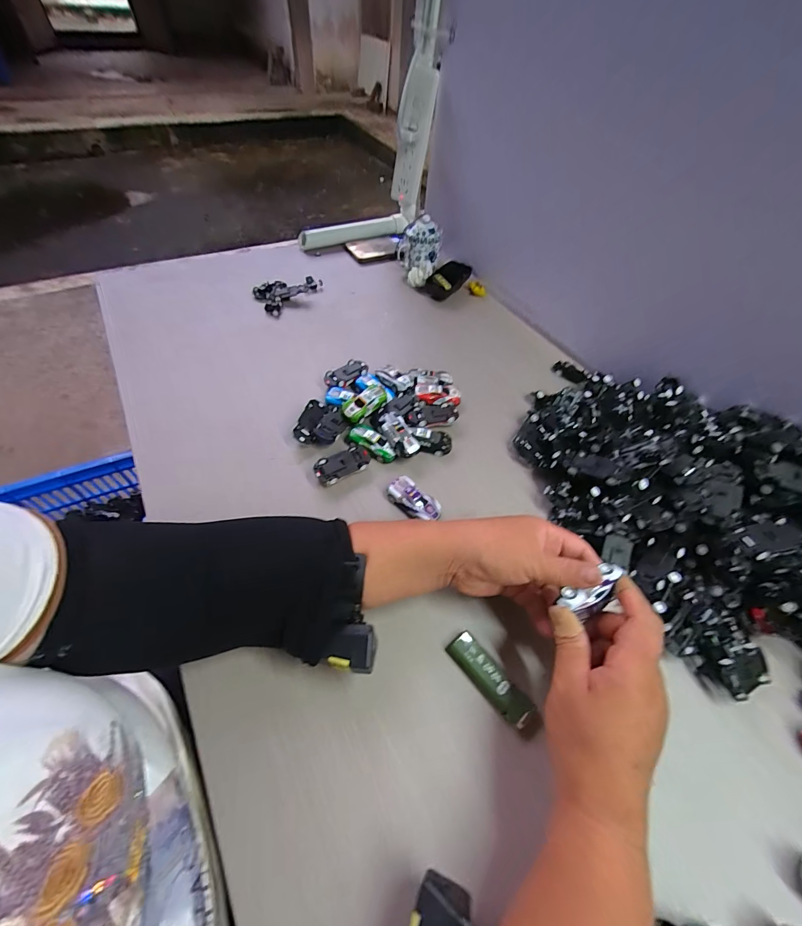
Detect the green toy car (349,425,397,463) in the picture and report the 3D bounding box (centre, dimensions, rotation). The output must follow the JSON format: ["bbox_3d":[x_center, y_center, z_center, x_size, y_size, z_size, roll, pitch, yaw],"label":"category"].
[{"bbox_3d":[-0.036,-0.021,0.451,0.061,0.017,0.029,35,58,19],"label":"green toy car"}]

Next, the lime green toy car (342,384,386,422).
[{"bbox_3d":[-0.047,-0.077,0.473,0.028,0.018,0.062,39,59,21],"label":"lime green toy car"}]

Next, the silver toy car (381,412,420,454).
[{"bbox_3d":[-0.004,-0.036,0.451,0.028,0.017,0.058,-23,59,-21],"label":"silver toy car"}]

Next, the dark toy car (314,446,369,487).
[{"bbox_3d":[-0.067,0.004,0.432,0.066,0.021,0.031,-22,59,-20],"label":"dark toy car"}]

